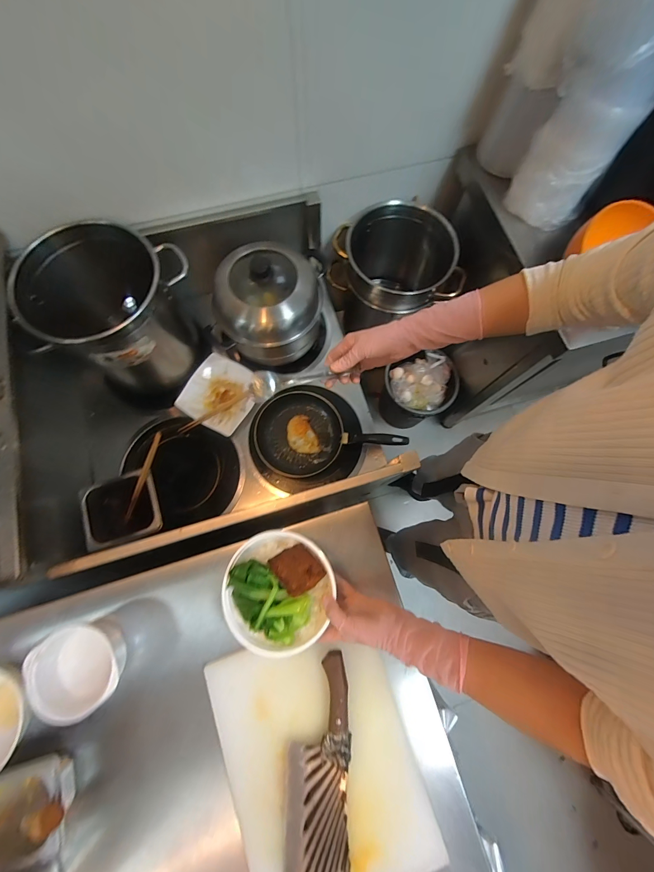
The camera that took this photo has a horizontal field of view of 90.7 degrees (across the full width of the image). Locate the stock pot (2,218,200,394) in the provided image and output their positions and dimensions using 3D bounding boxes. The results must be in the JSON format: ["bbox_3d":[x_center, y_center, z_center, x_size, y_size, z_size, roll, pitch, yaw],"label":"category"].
[{"bbox_3d":[-0.526,-0.315,0.838,0.307,0.291,0.328,24,75,5],"label":"stock pot"}]

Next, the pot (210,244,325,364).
[{"bbox_3d":[-0.152,-0.360,0.874,0.258,0.240,0.267,0,74,-1],"label":"pot"}]

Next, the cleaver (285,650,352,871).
[{"bbox_3d":[-0.011,0.475,0.454,0.086,0.023,0.296,2,74,-1],"label":"cleaver"}]

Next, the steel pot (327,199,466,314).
[{"bbox_3d":[0.202,-0.480,1.016,0.380,0.296,0.311,3,74,0],"label":"steel pot"}]

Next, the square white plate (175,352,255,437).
[{"bbox_3d":[-0.317,-0.129,0.936,0.219,0.033,0.200,29,75,7],"label":"square white plate"}]

